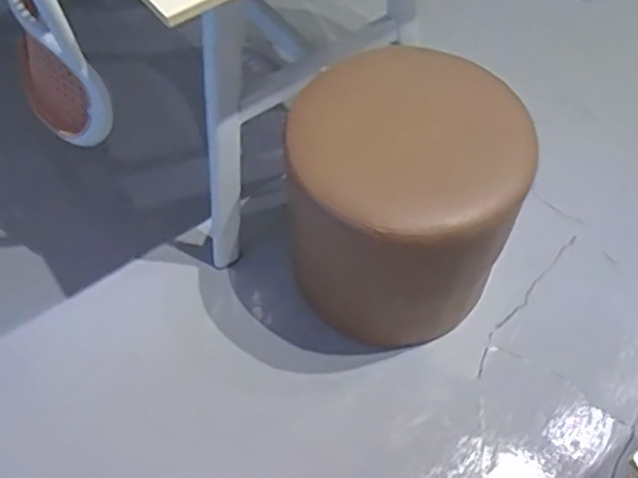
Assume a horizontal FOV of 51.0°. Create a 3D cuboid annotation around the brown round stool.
[{"bbox_3d":[0.148,-0.052,1.226,0.359,0.500,0.339,-1,57,1],"label":"brown round stool"}]

